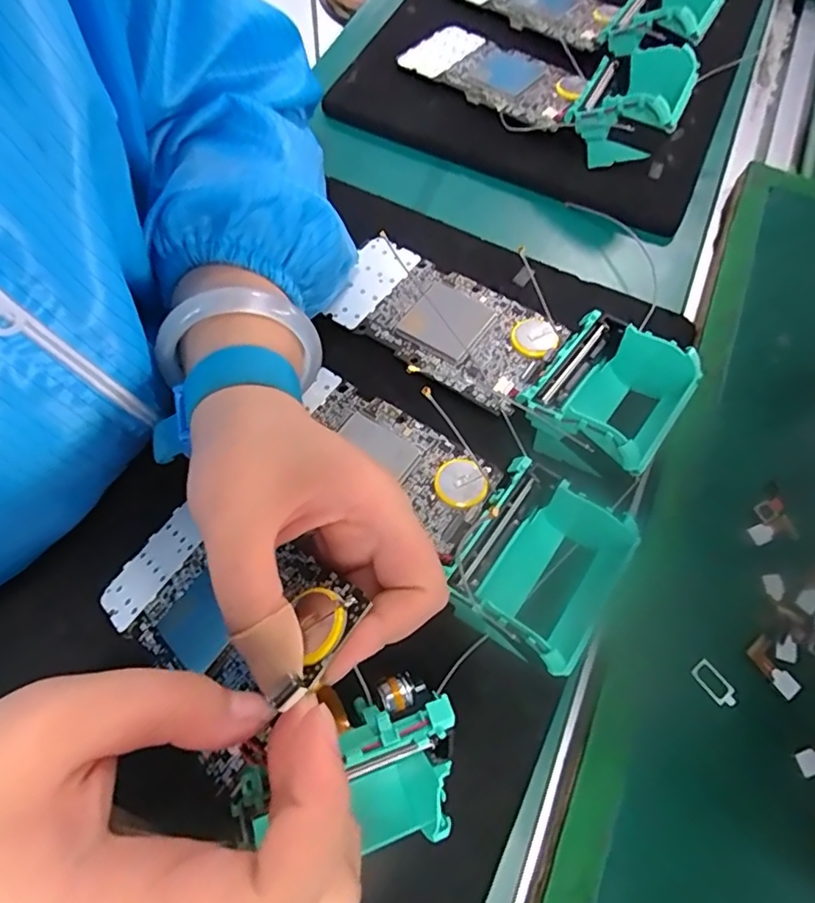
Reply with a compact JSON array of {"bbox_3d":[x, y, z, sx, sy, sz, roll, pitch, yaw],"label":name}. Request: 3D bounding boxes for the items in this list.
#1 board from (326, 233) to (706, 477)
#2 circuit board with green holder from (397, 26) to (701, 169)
[{"bbox_3d":[0.043,-0.057,0.279,0.186,0.045,0.067,35,73,9],"label":"board"},{"bbox_3d":[0.085,-0.247,0.355,0.188,0.055,0.090,26,72,6],"label":"circuit board with green holder"}]

